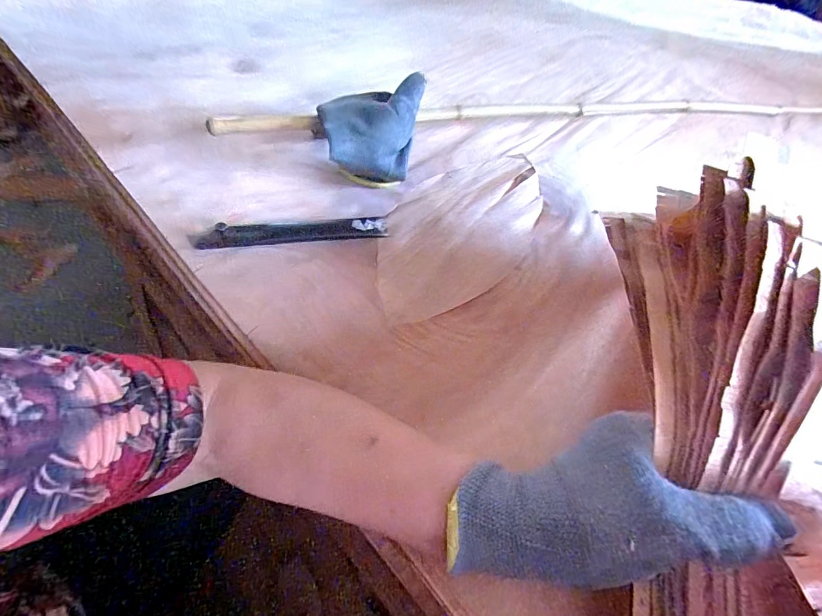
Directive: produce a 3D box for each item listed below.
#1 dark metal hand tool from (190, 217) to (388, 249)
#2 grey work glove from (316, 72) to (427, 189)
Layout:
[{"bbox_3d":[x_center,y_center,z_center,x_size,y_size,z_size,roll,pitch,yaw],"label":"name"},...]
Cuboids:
[{"bbox_3d":[-0.104,-0.068,0.334,0.163,0.011,0.024,-7,52,-9],"label":"dark metal hand tool"},{"bbox_3d":[-0.039,-0.170,0.372,0.095,0.083,0.081,3,50,-10],"label":"grey work glove"}]

